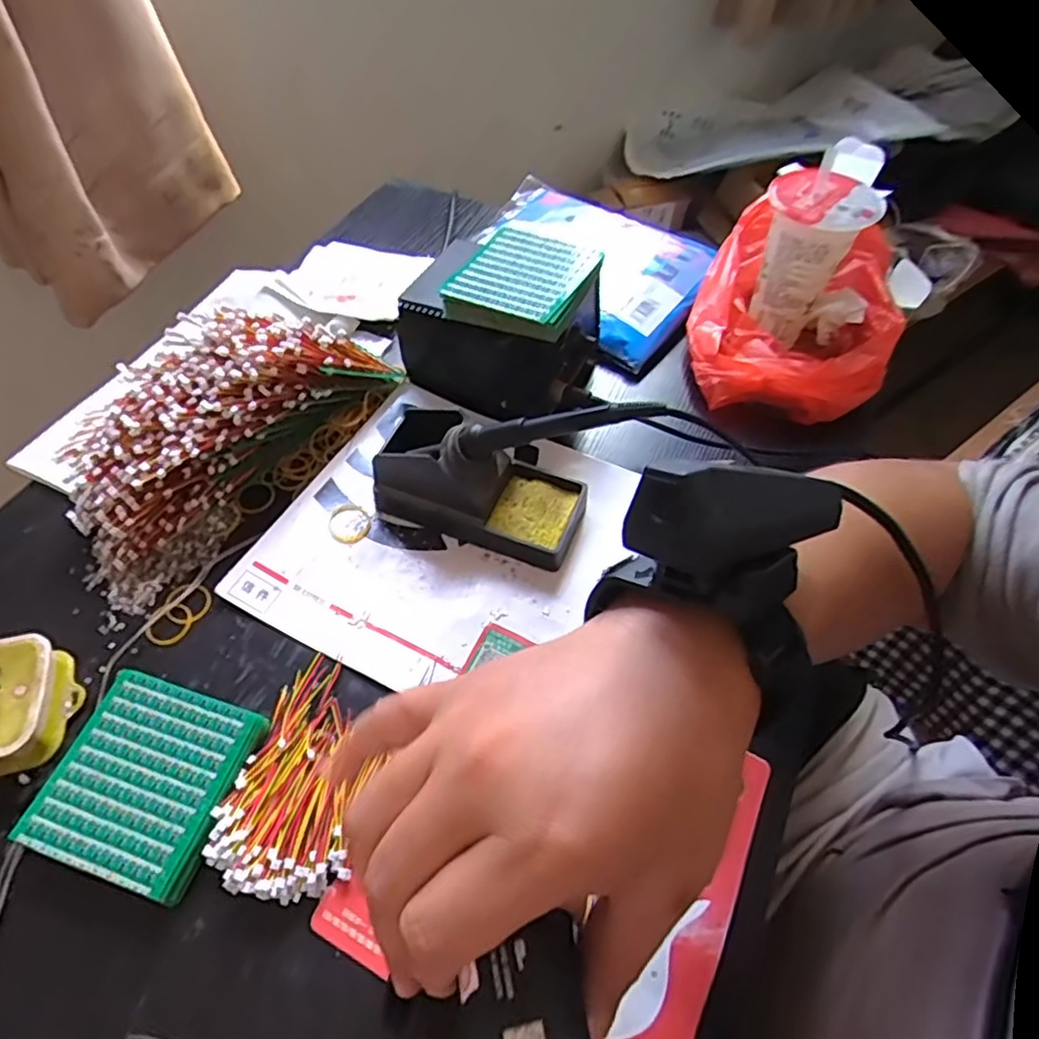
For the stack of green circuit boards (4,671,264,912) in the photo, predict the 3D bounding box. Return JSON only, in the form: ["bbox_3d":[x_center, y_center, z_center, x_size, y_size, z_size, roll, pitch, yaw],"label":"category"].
[{"bbox_3d":[-0.215,0.151,0.374,0.101,0.021,0.101,16,55,10],"label":"stack of green circuit boards"}]

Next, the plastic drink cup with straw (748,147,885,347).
[{"bbox_3d":[0.247,-0.228,0.558,0.084,0.121,0.077,38,62,23],"label":"plastic drink cup with straw"}]

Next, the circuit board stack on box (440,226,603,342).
[{"bbox_3d":[0.005,-0.190,0.510,0.099,0.023,0.104,20,56,12],"label":"circuit board stack on box"}]

